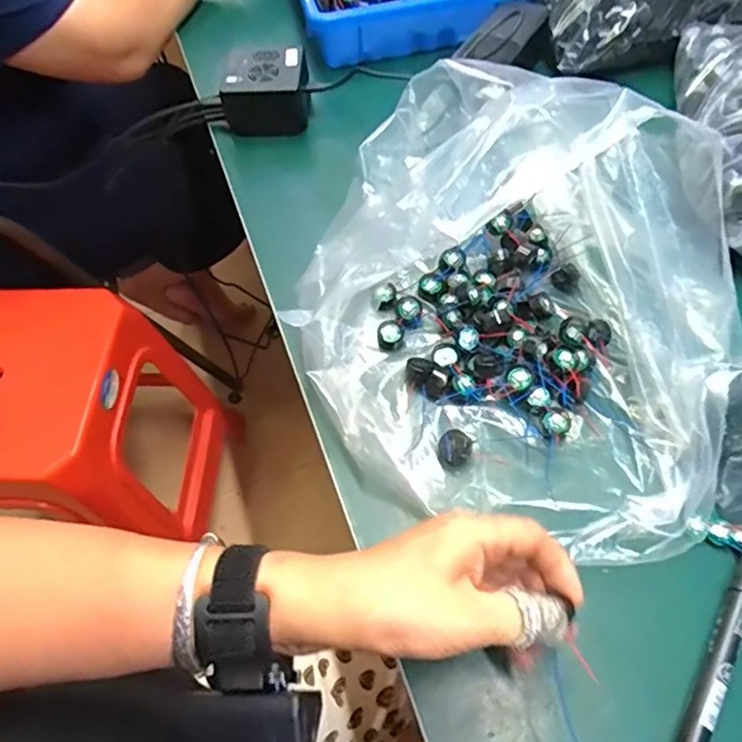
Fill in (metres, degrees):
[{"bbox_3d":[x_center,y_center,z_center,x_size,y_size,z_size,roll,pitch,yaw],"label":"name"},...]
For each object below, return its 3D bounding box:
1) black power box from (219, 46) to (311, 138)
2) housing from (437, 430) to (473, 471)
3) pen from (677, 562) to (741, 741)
[{"bbox_3d":[-0.106,-0.286,0.618,0.085,0.061,0.060,-5,59,1],"label":"black power box"},{"bbox_3d":[0.057,0.055,0.411,0.021,0.016,0.026,9,60,9],"label":"housing"},{"bbox_3d":[0.198,0.155,0.337,0.015,0.016,0.131,28,65,19],"label":"pen"}]

